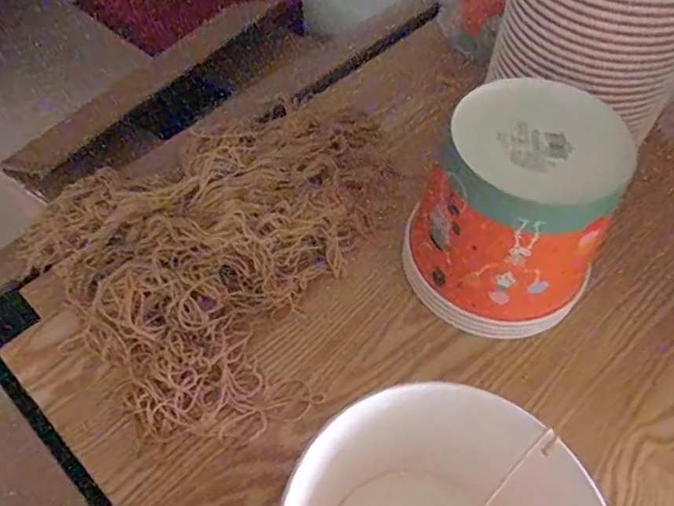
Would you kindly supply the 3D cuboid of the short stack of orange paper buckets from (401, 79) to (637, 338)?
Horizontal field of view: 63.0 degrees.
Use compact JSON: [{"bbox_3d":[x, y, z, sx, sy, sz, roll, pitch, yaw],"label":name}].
[{"bbox_3d":[0.136,-0.022,0.434,0.141,0.166,0.121,36,62,22],"label":"short stack of orange paper buckets"}]

